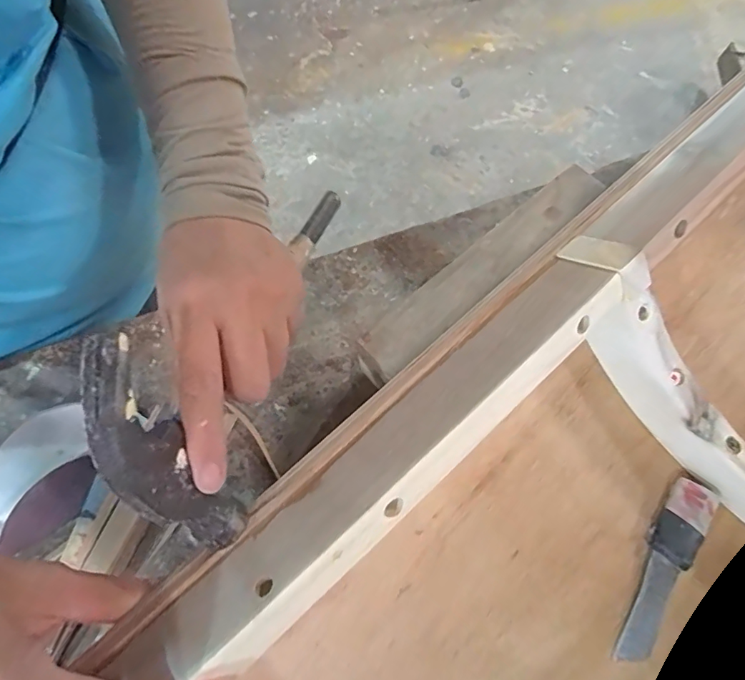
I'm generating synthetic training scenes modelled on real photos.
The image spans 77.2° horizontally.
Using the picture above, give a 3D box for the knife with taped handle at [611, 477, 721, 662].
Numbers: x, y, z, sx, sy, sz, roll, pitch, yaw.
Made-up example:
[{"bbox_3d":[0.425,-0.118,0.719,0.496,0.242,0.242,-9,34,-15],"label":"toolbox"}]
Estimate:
[{"bbox_3d":[0.177,0.139,0.282,0.024,0.017,0.112,30,72,12],"label":"knife with taped handle"}]

